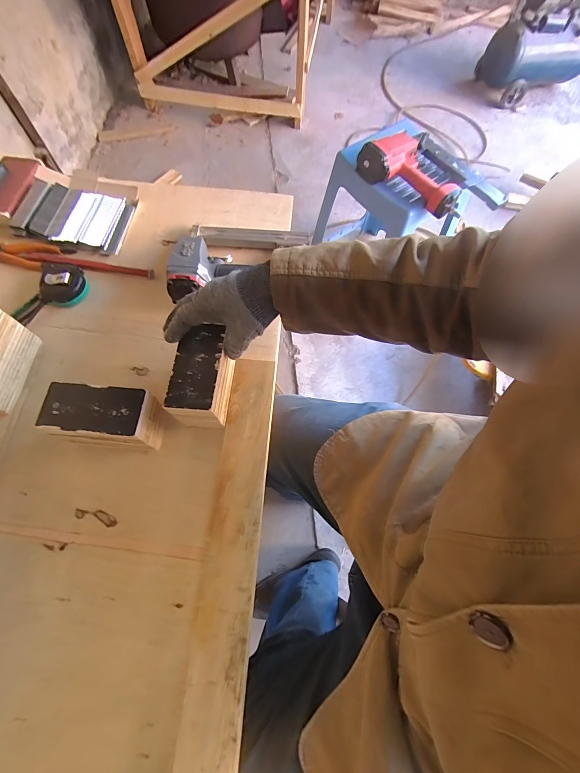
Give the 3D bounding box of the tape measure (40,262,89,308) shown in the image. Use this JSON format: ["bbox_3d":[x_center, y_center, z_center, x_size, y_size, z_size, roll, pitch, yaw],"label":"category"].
[{"bbox_3d":[-0.363,-0.164,0.532,0.059,0.032,0.063,-8,67,-4],"label":"tape measure"}]

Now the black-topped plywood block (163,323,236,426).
[{"bbox_3d":[-0.111,-0.008,0.446,0.071,0.082,0.121,8,67,3],"label":"black-topped plywood block"}]

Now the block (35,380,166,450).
[{"bbox_3d":[-0.234,0.042,0.426,0.119,0.083,0.064,2,67,1],"label":"block"}]

